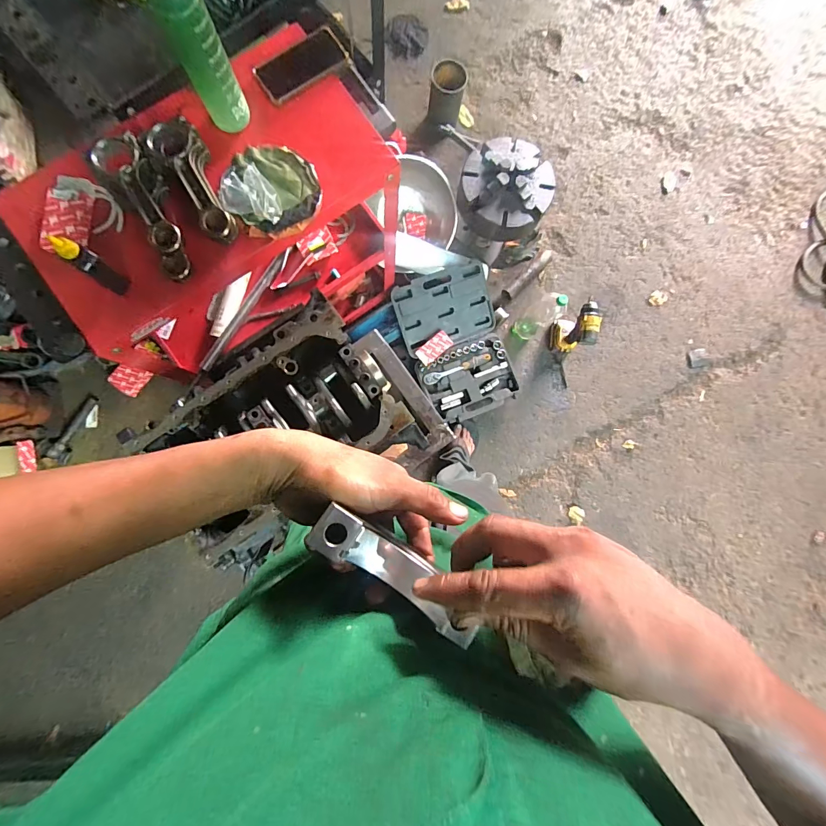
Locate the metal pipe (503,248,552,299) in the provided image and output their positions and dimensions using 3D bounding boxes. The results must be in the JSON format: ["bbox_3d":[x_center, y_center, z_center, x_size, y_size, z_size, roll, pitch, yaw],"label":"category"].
[{"bbox_3d":[0.424,-0.511,1.436,0.047,0.034,0.249,44,84,1],"label":"metal pipe"}]

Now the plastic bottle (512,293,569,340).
[{"bbox_3d":[0.419,-0.322,1.306,0.093,0.299,0.088,-43,89,-6],"label":"plastic bottle"}]

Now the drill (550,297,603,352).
[{"bbox_3d":[0.544,-0.283,1.338,0.075,0.244,0.153,2,85,-3],"label":"drill"}]

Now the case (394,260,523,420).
[{"bbox_3d":[0.155,-0.232,1.347,0.317,0.138,0.464,-21,86,-5],"label":"case"}]

